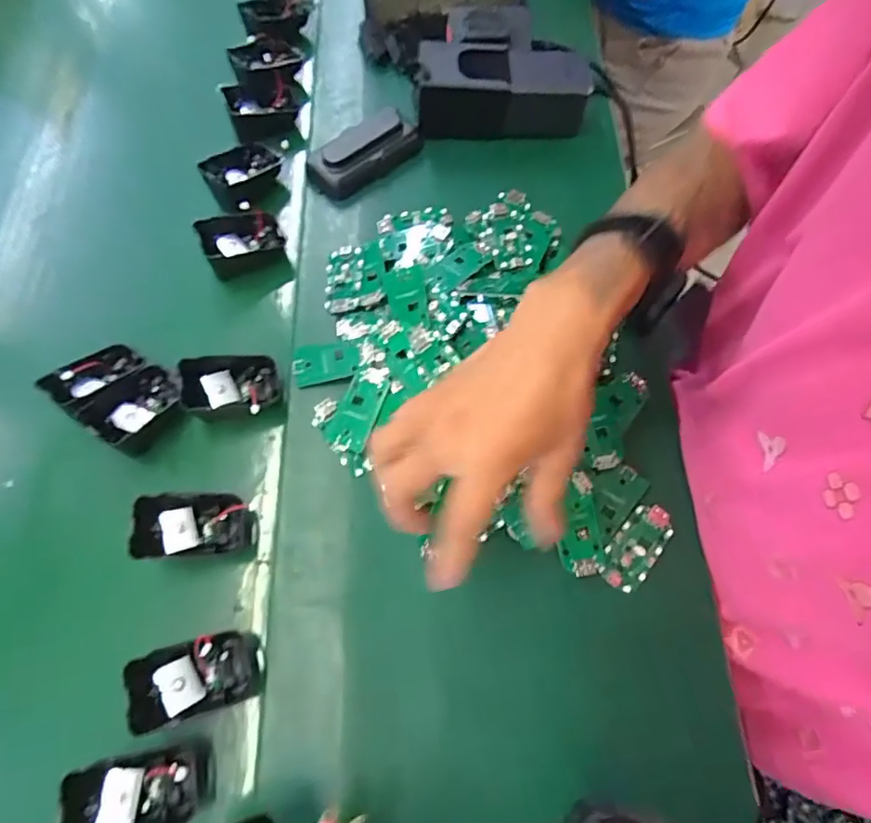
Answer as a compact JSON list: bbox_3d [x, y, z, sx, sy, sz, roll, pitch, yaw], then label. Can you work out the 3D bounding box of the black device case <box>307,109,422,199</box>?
[{"bbox_3d":[-0.064,-0.235,0.504,0.106,0.030,0.046,-38,71,-13],"label":"black device case"}]

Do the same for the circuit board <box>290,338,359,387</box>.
[{"bbox_3d":[-0.084,-0.039,0.433,0.053,0.007,0.032,-10,75,1],"label":"circuit board"}]

